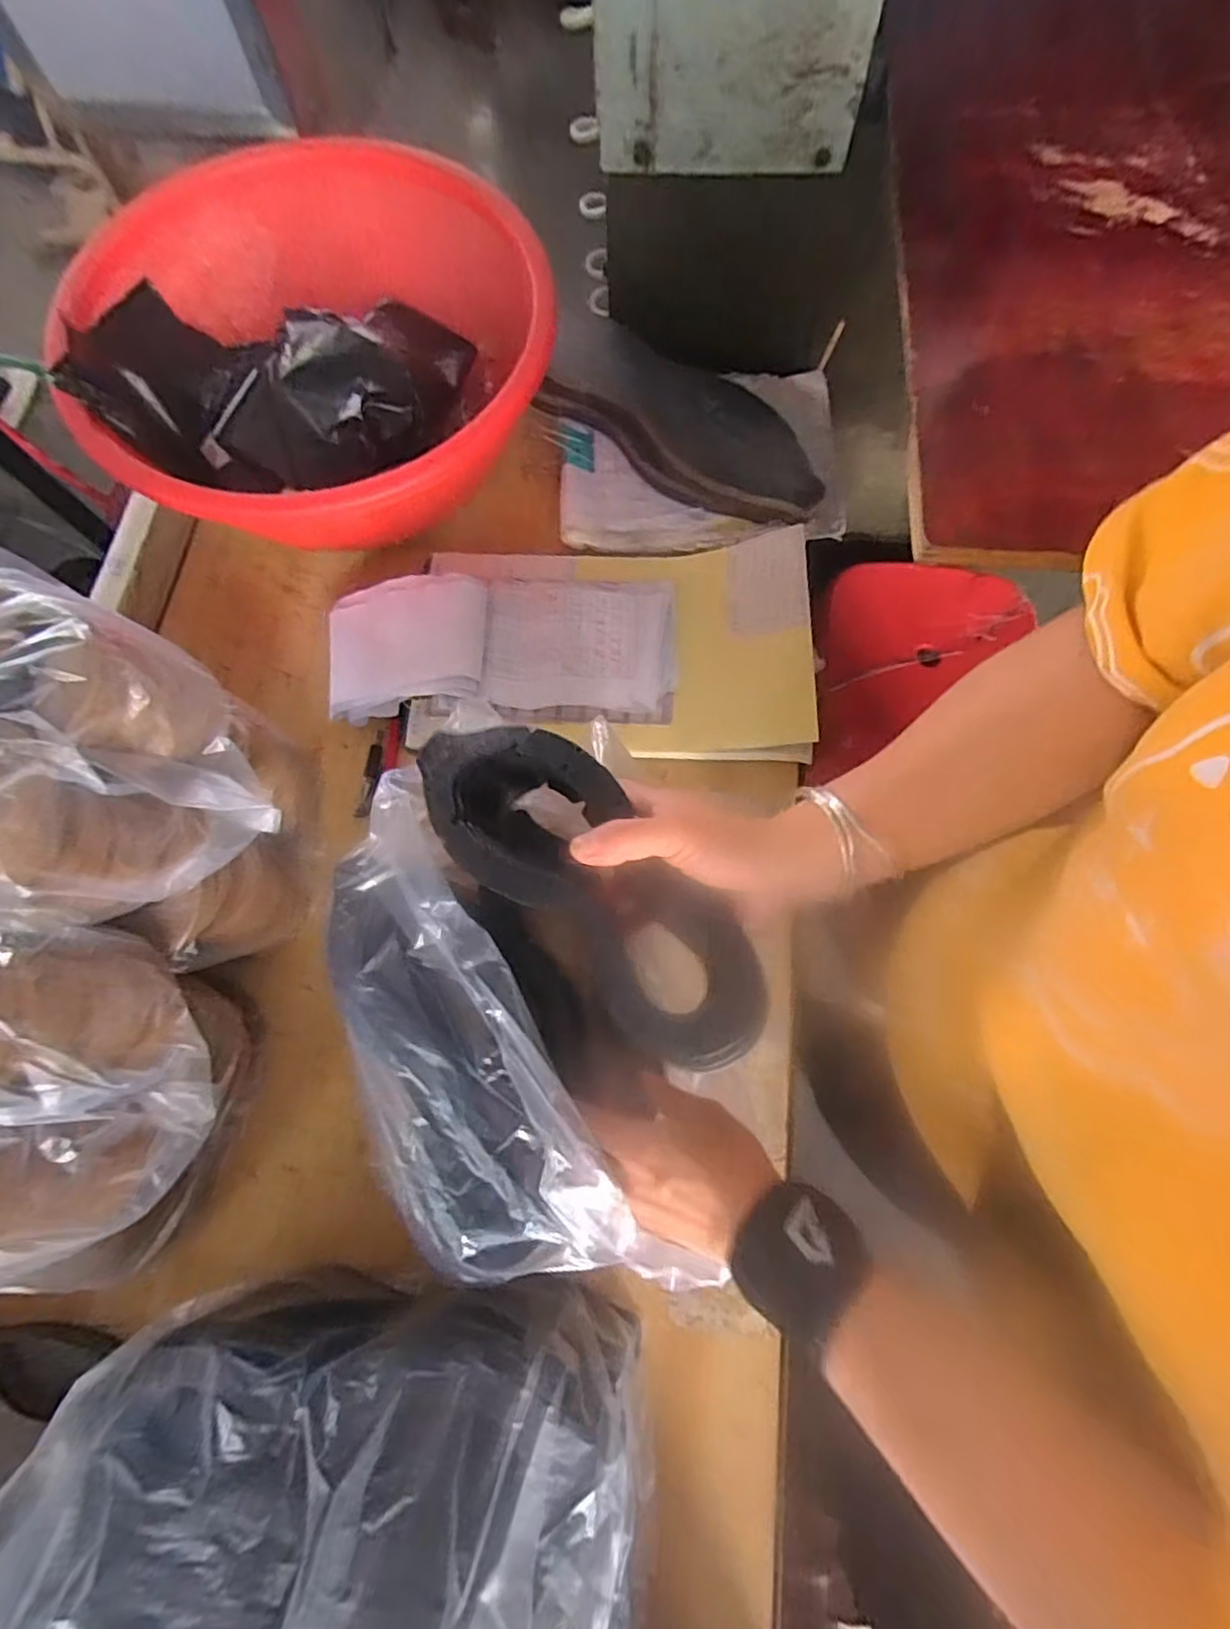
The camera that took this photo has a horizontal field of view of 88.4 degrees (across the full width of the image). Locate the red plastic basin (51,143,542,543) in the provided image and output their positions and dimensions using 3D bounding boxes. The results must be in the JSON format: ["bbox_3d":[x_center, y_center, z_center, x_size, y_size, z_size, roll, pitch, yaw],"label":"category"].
[{"bbox_3d":[-0.248,-0.400,0.568,0.371,0.124,0.398,-11,73,-2],"label":"red plastic basin"}]

